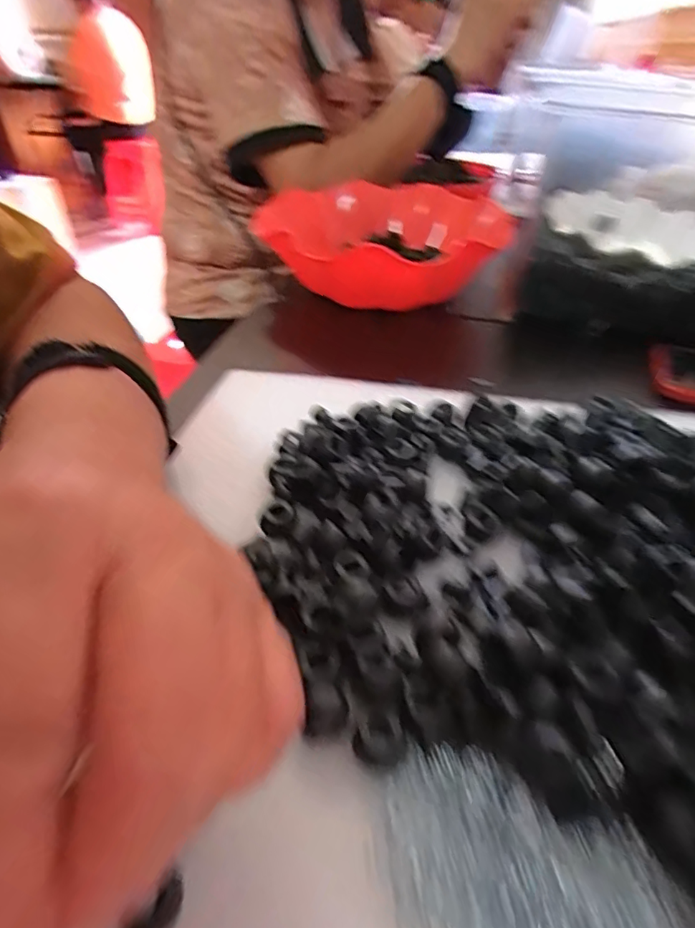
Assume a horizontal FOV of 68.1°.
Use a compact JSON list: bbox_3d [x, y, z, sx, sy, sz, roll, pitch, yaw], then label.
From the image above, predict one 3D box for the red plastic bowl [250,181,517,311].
[{"bbox_3d":[0.040,-0.208,0.474,0.195,0.059,0.208,0,40,0],"label":"red plastic bowl"}]

